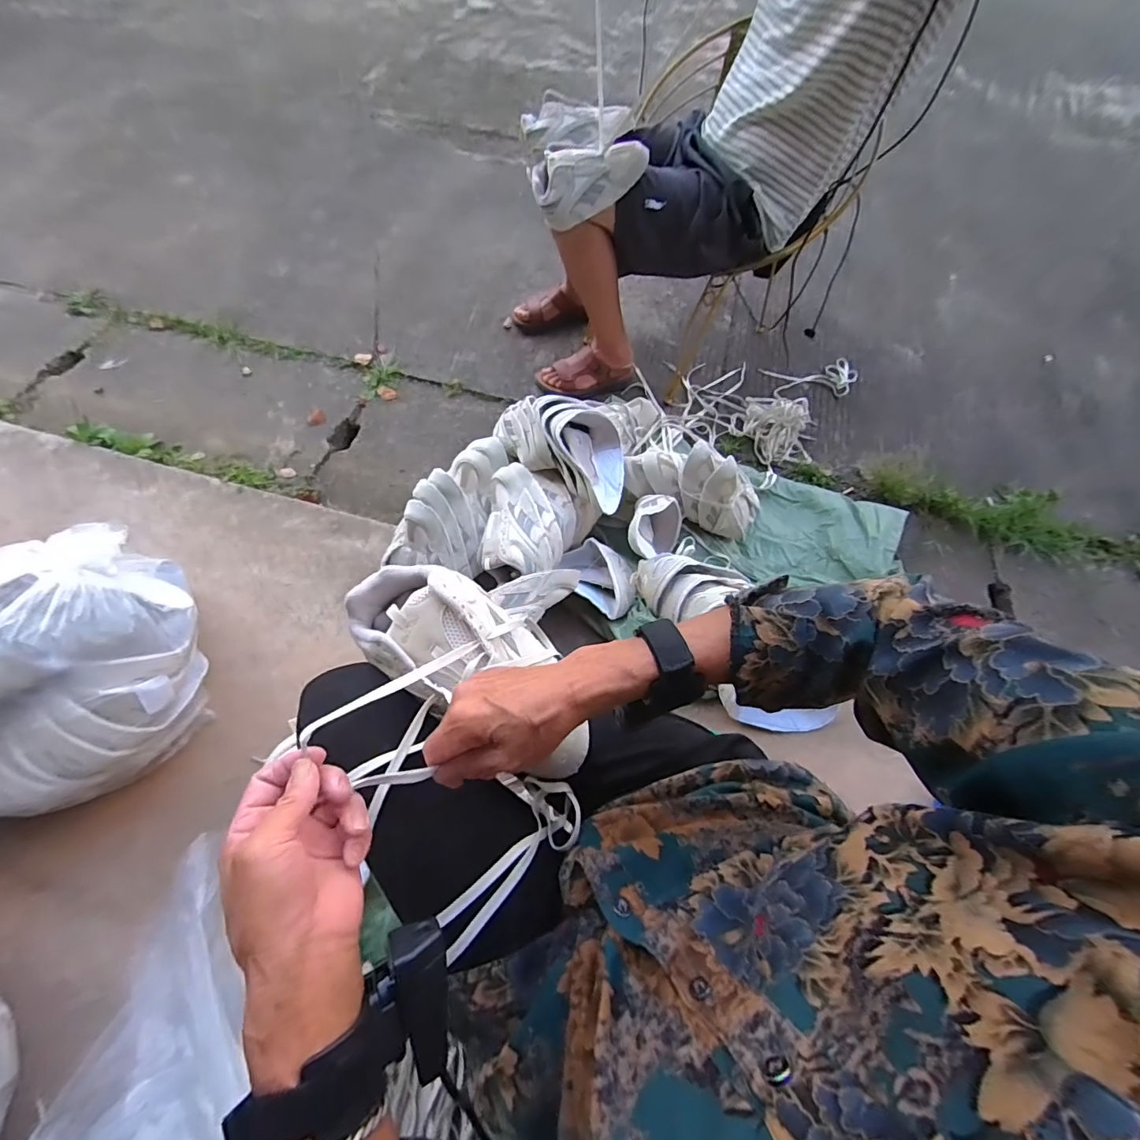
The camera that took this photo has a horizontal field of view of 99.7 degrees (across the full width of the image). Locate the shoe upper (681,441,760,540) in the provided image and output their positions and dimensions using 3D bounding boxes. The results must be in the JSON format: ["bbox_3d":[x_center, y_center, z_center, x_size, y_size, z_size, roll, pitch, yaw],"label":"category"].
[{"bbox_3d":[0.265,-0.138,0.845,0.151,0.116,0.085,25,67,10],"label":"shoe upper"}]

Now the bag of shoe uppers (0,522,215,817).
[{"bbox_3d":[-0.712,0.163,0.630,0.275,0.208,0.402,41,68,17],"label":"bag of shoe uppers"}]

